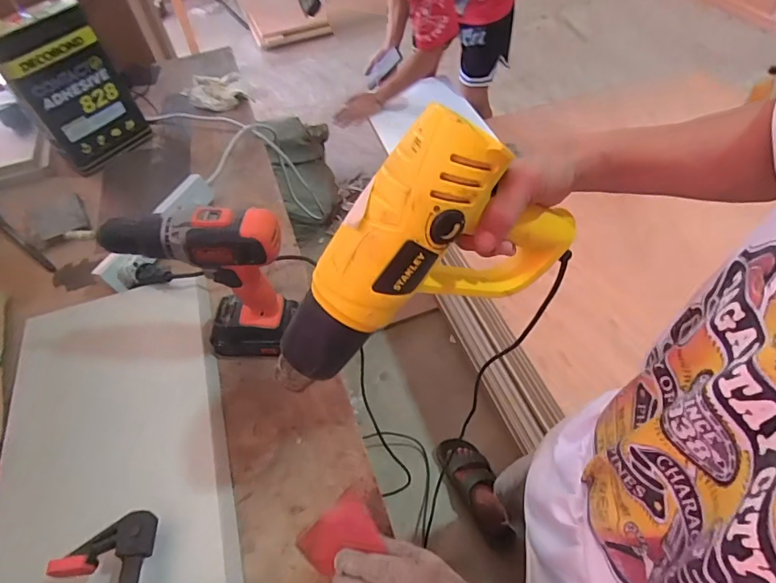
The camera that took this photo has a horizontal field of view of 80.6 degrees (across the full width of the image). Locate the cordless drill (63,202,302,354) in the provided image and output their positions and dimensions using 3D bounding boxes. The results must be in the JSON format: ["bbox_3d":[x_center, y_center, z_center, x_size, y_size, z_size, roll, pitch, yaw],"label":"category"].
[{"bbox_3d":[-0.206,-0.009,0.544,0.197,0.214,0.063,0,52,5],"label":"cordless drill"}]

